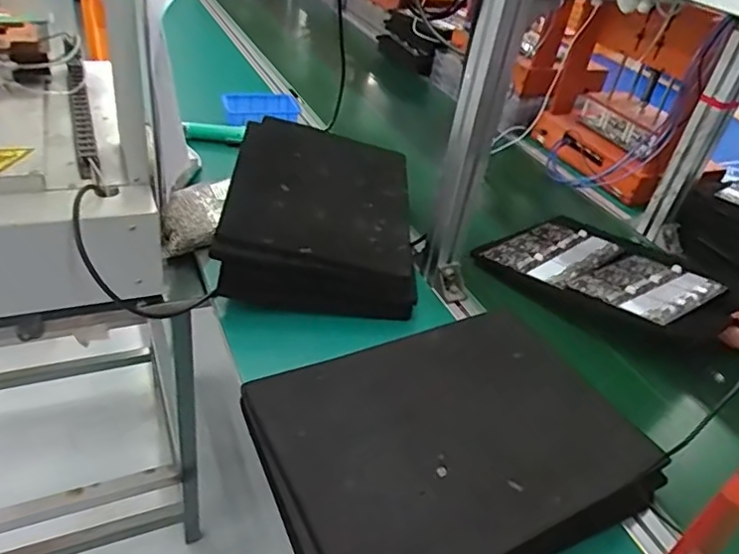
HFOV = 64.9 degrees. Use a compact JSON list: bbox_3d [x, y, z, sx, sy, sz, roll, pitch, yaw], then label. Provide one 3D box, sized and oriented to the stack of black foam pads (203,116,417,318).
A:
[{"bbox_3d":[-0.073,-0.105,0.862,0.254,0.101,0.357,4,36,-7],"label":"stack of black foam pads"}]

